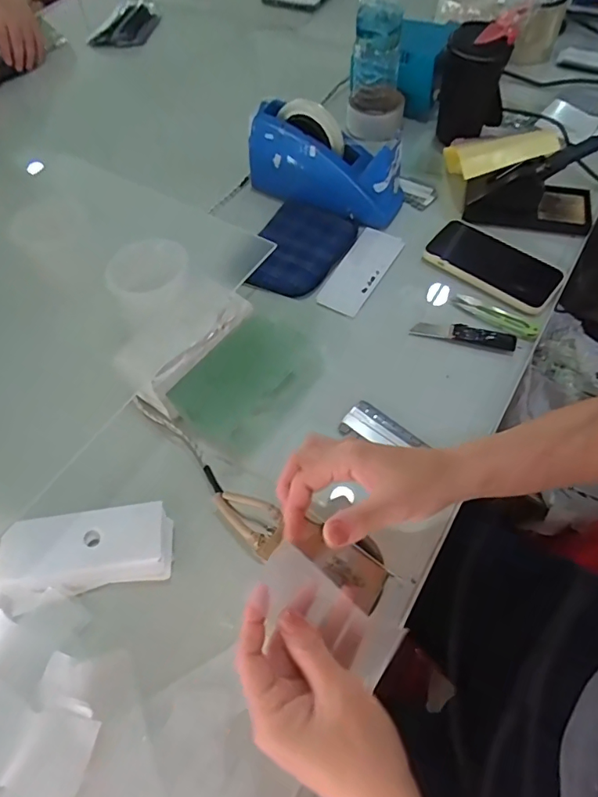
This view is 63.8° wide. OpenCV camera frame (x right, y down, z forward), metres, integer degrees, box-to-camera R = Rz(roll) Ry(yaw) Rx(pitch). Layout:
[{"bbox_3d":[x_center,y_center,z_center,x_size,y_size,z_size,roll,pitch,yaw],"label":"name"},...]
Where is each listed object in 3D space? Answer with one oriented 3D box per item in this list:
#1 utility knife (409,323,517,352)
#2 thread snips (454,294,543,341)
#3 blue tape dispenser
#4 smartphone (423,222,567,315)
[{"bbox_3d":[0.190,-0.075,0.552,0.116,0.010,0.021,12,61,9],"label":"utility knife"},{"bbox_3d":[0.230,-0.099,0.558,0.099,0.006,0.031,32,66,19],"label":"thread snips"},{"bbox_3d":[0.034,-0.312,0.638,0.210,0.110,0.067,22,63,15],"label":"blue tape dispenser"},{"bbox_3d":[0.237,-0.167,0.587,0.158,0.018,0.080,34,67,20],"label":"smartphone"}]

